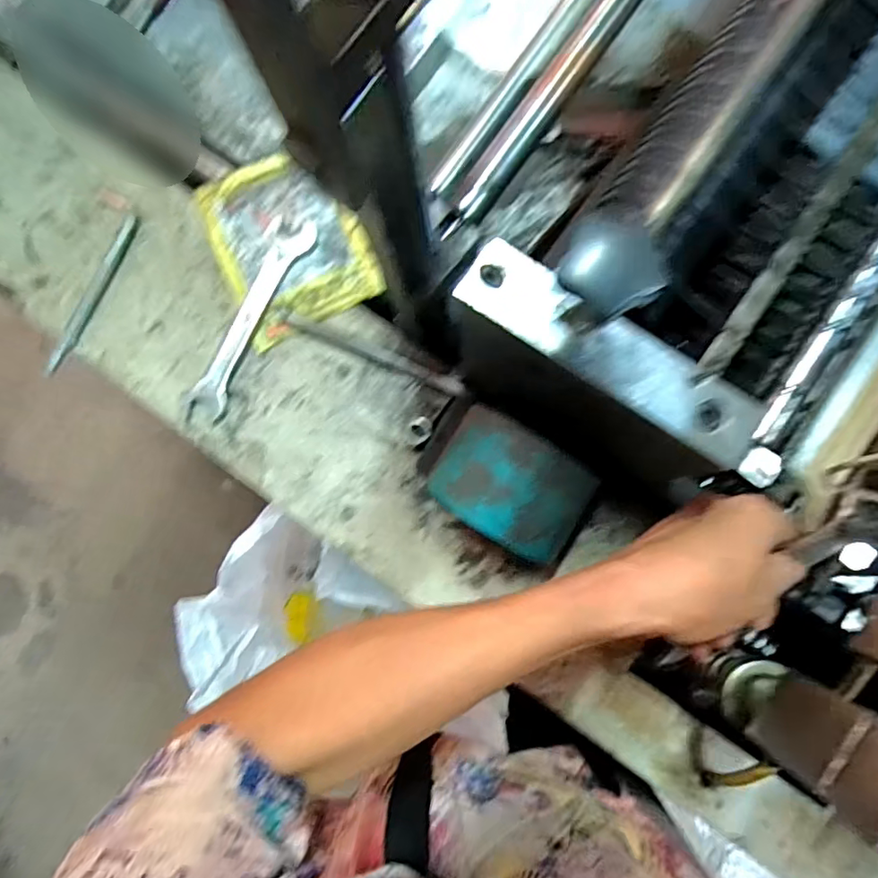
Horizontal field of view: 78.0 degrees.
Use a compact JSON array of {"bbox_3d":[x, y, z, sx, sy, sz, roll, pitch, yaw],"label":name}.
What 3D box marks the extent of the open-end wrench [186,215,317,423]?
[{"bbox_3d":[-0.148,-0.095,0.422,0.033,0.010,0.172,26,85,5],"label":"open-end wrench"}]

